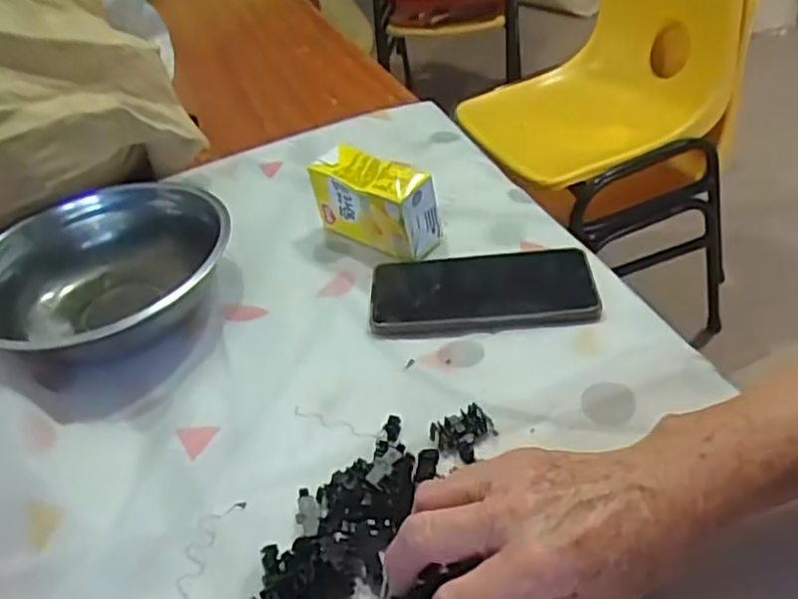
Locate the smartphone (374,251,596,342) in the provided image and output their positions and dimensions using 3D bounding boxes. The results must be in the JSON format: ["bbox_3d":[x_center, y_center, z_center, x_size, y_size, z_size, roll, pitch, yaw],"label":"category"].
[{"bbox_3d":[0.062,-0.007,0.525,0.165,0.008,0.088,-6,39,2],"label":"smartphone"}]

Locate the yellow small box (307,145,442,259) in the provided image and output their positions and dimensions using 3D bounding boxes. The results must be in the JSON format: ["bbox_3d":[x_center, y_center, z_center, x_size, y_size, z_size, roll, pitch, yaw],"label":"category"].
[{"bbox_3d":[-0.025,-0.088,0.584,0.122,0.071,0.043,27,50,35],"label":"yellow small box"}]

